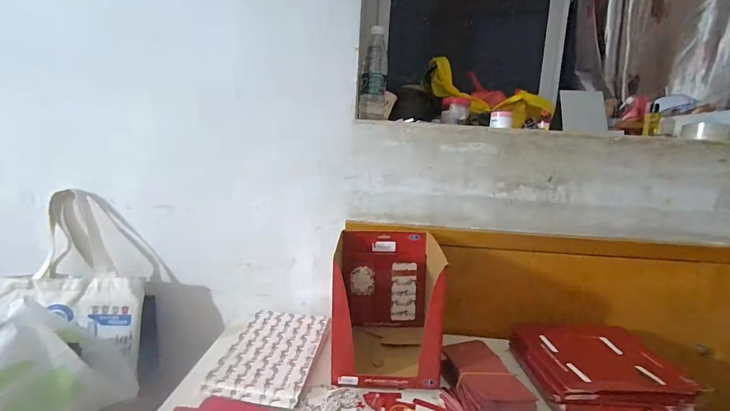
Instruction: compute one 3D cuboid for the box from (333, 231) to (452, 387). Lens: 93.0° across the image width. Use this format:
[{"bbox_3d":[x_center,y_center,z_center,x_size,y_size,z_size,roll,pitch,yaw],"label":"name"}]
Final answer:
[{"bbox_3d":[0.042,0.199,0.726,0.204,0.234,0.243,3,8,-1],"label":"box"}]

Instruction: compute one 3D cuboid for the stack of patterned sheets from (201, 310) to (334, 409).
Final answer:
[{"bbox_3d":[-0.186,0.296,0.721,0.177,0.023,0.283,4,8,6],"label":"stack of patterned sheets"}]

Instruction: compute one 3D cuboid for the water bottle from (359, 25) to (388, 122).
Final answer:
[{"bbox_3d":[0.020,-0.306,0.854,0.065,0.173,0.060,3,8,-1],"label":"water bottle"}]

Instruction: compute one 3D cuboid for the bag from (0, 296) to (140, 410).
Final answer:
[{"bbox_3d":[-0.623,0.305,0.640,0.168,0.237,0.321,8,10,33],"label":"bag"}]

